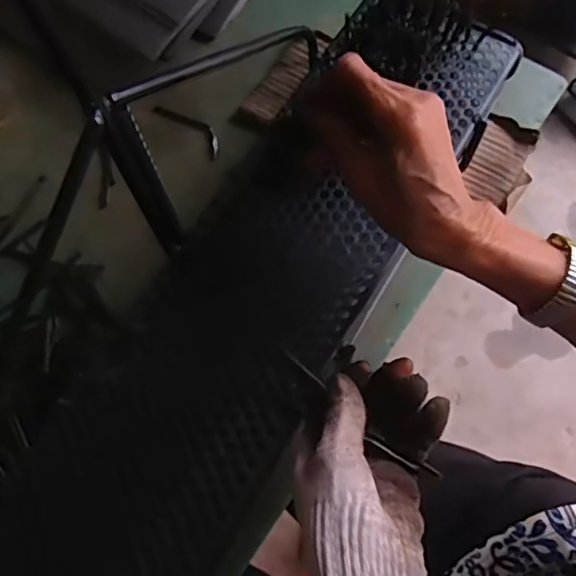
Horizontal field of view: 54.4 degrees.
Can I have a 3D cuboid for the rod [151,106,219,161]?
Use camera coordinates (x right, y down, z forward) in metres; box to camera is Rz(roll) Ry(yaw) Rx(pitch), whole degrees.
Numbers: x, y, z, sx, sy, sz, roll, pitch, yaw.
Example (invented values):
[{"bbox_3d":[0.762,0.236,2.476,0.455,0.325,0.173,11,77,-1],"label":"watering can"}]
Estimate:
[{"bbox_3d":[-0.092,-0.154,0.537,0.078,0.009,0.023,38,70,14],"label":"rod"}]

